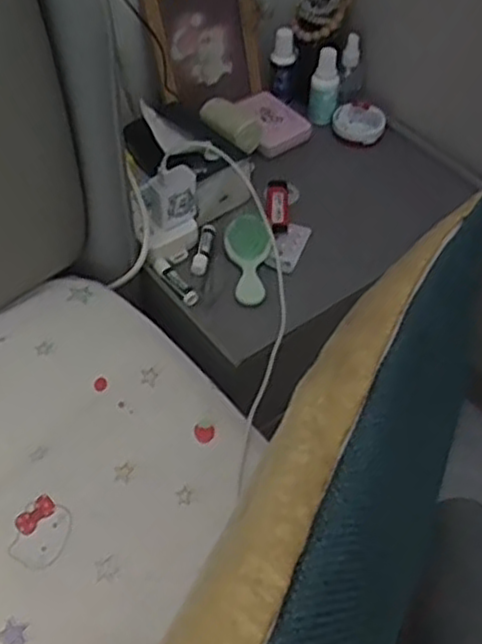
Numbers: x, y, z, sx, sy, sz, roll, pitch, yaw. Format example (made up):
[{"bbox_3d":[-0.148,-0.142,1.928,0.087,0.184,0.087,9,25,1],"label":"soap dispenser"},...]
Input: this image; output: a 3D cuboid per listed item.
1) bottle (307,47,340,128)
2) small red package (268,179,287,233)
[{"bbox_3d":[0.114,-0.318,1.012,0.040,0.100,0.030,8,29,4],"label":"bottle"},{"bbox_3d":[0.046,-0.145,0.912,0.023,0.010,0.083,1,52,-2],"label":"small red package"}]

